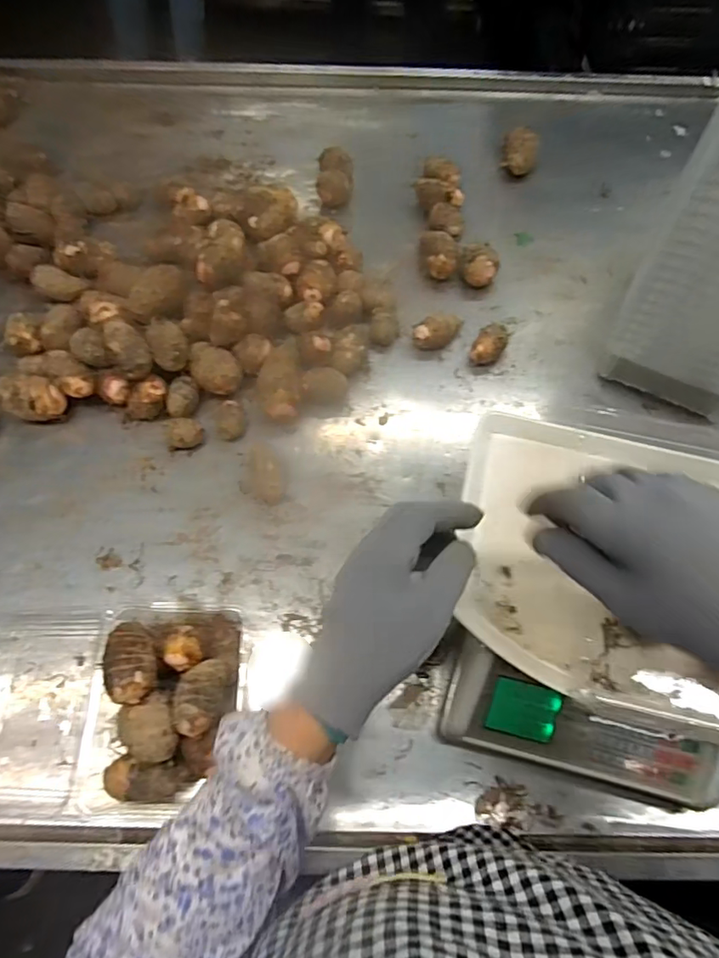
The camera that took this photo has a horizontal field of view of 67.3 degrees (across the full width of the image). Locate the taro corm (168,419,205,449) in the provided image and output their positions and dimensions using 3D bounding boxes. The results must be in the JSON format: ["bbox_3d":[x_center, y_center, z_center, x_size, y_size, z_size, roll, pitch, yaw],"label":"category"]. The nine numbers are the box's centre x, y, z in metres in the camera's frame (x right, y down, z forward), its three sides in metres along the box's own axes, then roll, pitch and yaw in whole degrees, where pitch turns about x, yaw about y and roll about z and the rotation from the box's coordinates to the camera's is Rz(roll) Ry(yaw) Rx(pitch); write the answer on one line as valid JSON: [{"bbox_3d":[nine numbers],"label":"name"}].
[{"bbox_3d":[-0.197,-0.048,0.618,0.037,0.030,0.033,-24,68,-11],"label":"taro corm"}]

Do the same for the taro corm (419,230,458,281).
[{"bbox_3d":[0.106,-0.297,0.728,0.048,0.054,0.055,4,65,1],"label":"taro corm"}]

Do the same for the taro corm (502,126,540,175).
[{"bbox_3d":[0.247,-0.504,0.830,0.048,0.054,0.072,11,65,4],"label":"taro corm"}]

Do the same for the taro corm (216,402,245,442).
[{"bbox_3d":[-0.146,-0.065,0.618,0.028,0.028,0.041,9,65,4],"label":"taro corm"}]

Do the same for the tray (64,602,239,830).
[{"bbox_3d":[-0.174,0.200,0.480,0.131,0.088,0.182,1,65,0],"label":"tray"}]

